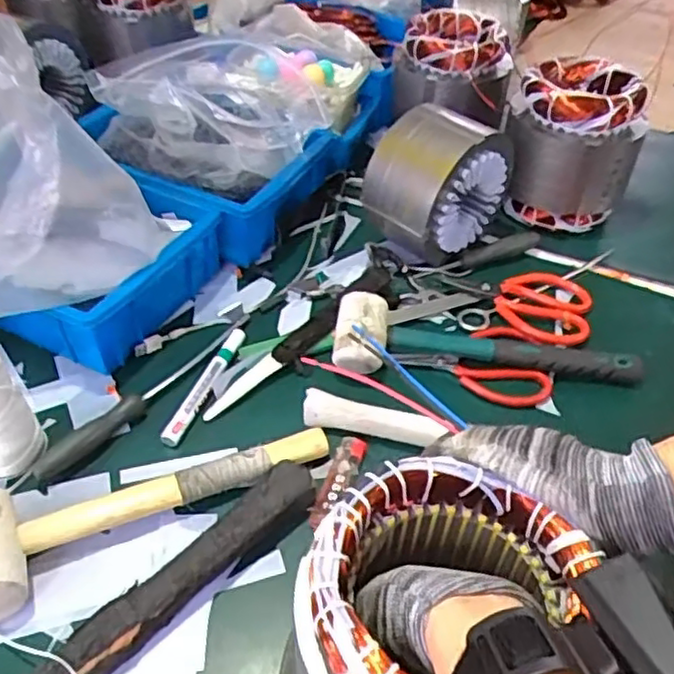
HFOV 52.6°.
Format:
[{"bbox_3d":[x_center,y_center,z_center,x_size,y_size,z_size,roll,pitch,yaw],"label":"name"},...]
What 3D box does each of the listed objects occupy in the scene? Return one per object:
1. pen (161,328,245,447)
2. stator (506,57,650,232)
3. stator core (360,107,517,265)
[{"bbox_3d":[-0.119,0.041,0.633,0.021,0.018,0.144,13,45,12],"label":"pen"},{"bbox_3d":[0.269,-0.223,0.803,0.137,0.163,0.126,9,44,8],"label":"stator"},{"bbox_3d":[0.111,-0.169,0.741,0.137,0.142,0.096,-33,53,-30],"label":"stator core"}]

